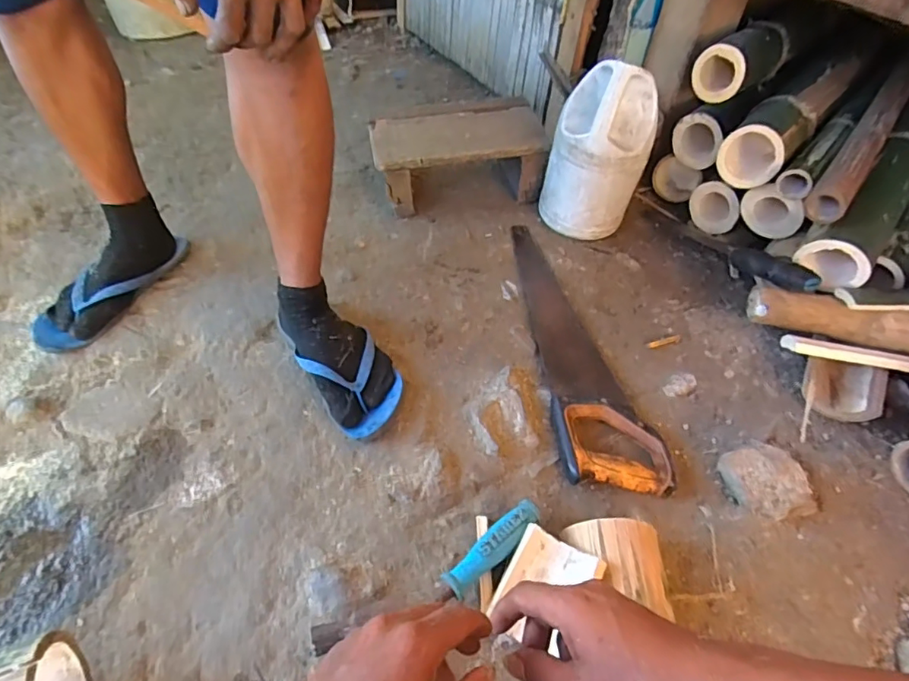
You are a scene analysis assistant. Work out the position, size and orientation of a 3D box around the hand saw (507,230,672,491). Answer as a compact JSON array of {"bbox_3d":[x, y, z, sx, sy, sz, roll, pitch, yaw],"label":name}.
[{"bbox_3d":[0.183,-0.012,0.786,0.130,0.036,0.502,-1,50,-5],"label":"hand saw"}]

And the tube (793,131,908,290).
[{"bbox_3d":[0.616,-0.202,0.769,0.089,0.096,0.319,36,71,24],"label":"tube"}]

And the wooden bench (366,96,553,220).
[{"bbox_3d":[0.003,-0.345,0.993,0.310,0.130,0.195,-3,50,-7],"label":"wooden bench"}]

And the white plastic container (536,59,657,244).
[{"bbox_3d":[0.232,-0.300,0.871,0.131,0.272,0.119,-7,51,-10],"label":"white plastic container"}]

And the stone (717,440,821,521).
[{"bbox_3d":[0.368,0.164,0.622,0.077,0.041,0.096,-14,52,-16],"label":"stone"}]

